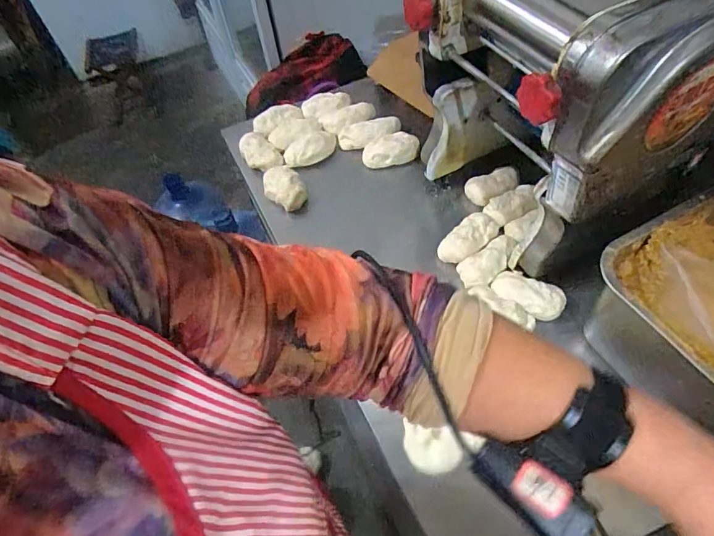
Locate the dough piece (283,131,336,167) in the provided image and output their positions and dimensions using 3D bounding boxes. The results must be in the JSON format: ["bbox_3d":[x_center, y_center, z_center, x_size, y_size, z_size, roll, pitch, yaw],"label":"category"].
[{"bbox_3d":[-0.083,-0.222,0.838,0.060,0.043,0.100,33,50,25],"label":"dough piece"}]

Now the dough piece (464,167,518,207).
[{"bbox_3d":[0.223,-0.133,0.748,0.081,0.032,0.051,-11,53,-4],"label":"dough piece"}]

